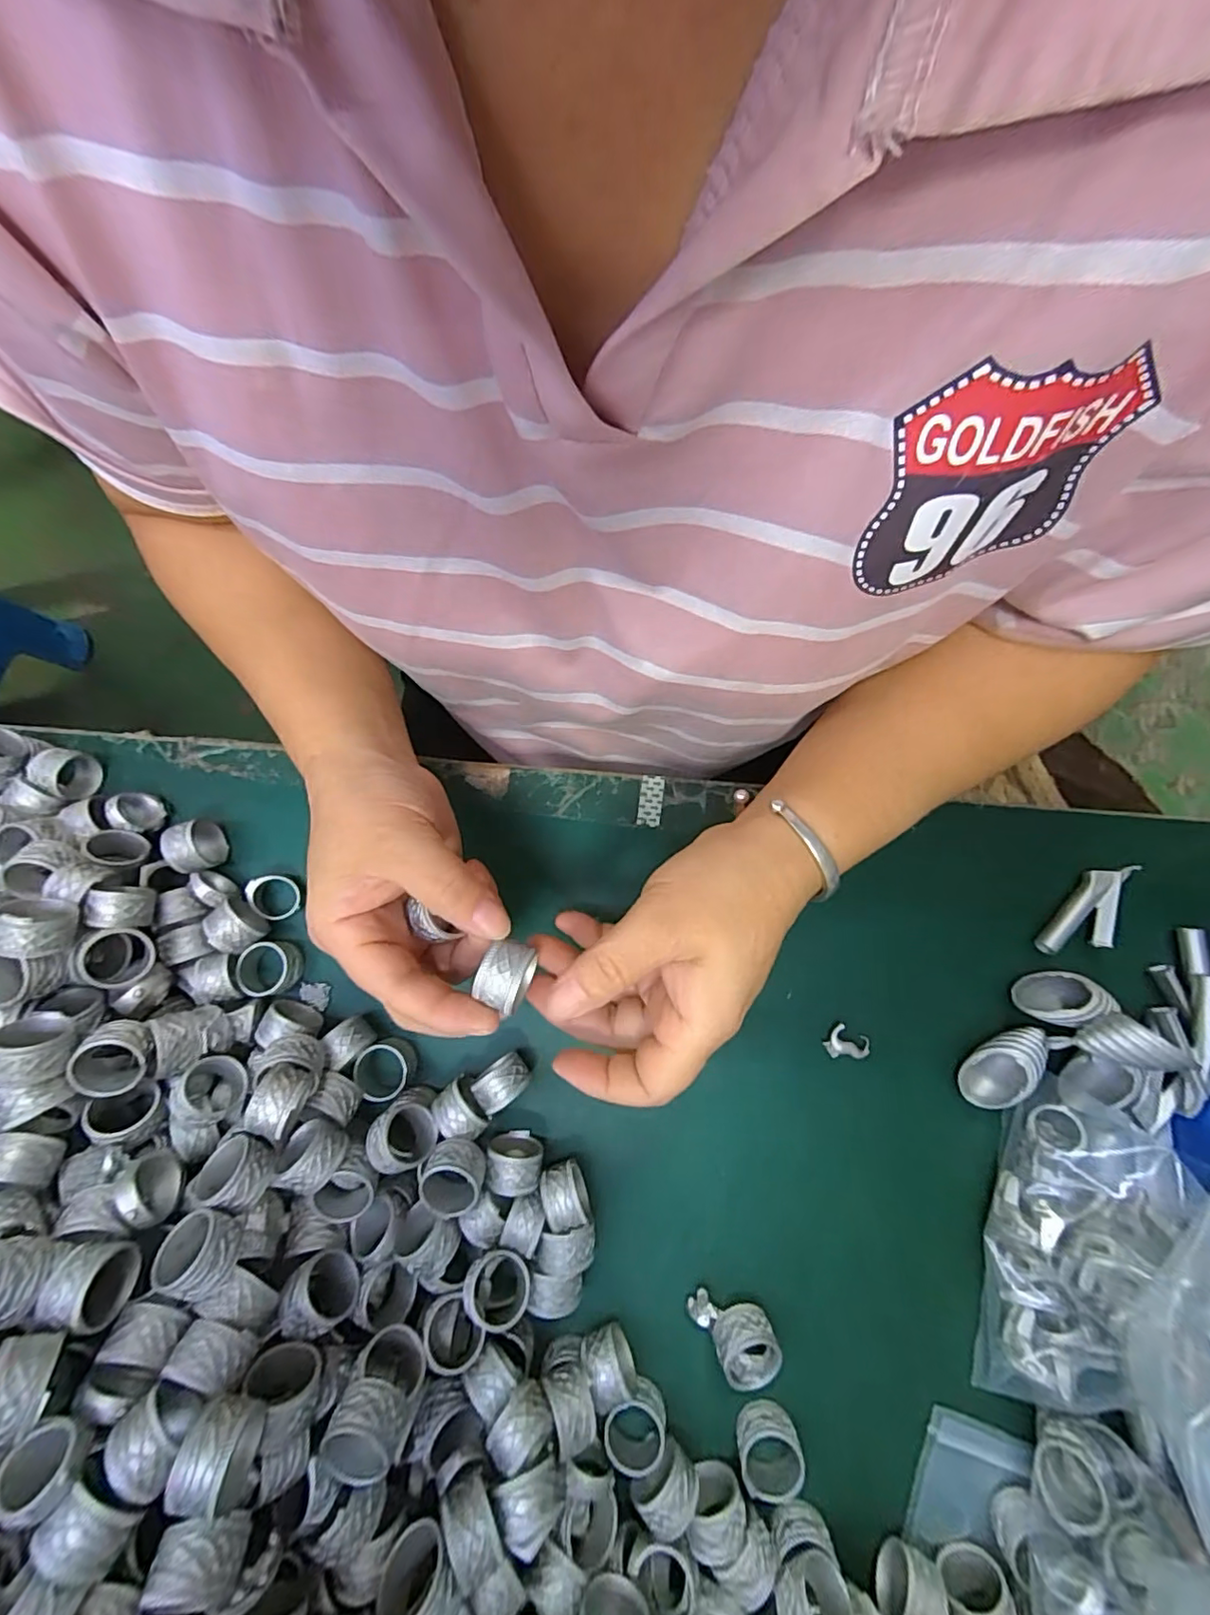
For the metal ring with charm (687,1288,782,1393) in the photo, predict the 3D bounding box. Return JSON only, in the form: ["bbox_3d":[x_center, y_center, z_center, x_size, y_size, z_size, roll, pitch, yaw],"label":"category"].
[{"bbox_3d":[0.061,0.243,0.264,0.028,0.020,0.039,-42,81,-6],"label":"metal ring with charm"}]

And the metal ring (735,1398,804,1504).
[{"bbox_3d":[0.074,0.291,0.257,0.026,0.012,0.030,0,80,1],"label":"metal ring"}]

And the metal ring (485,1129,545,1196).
[{"bbox_3d":[-0.044,0.174,0.280,0.026,0.023,0.021,1,80,2],"label":"metal ring"}]

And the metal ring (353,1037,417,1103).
[{"bbox_3d":[-0.112,0.134,0.292,0.027,0.014,0.027,0,80,1],"label":"metal ring"}]

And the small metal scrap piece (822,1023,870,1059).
[{"bbox_3d":[0.124,0.122,0.292,0.019,0.005,0.017,31,82,7],"label":"small metal scrap piece"}]

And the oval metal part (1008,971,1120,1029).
[{"bbox_3d":[0.226,0.094,0.283,0.037,0.022,0.025,5,80,2],"label":"oval metal part"}]

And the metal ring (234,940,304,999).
[{"bbox_3d":[-0.179,0.085,0.303,0.026,0.016,0.027,0,80,1],"label":"metal ring"}]

